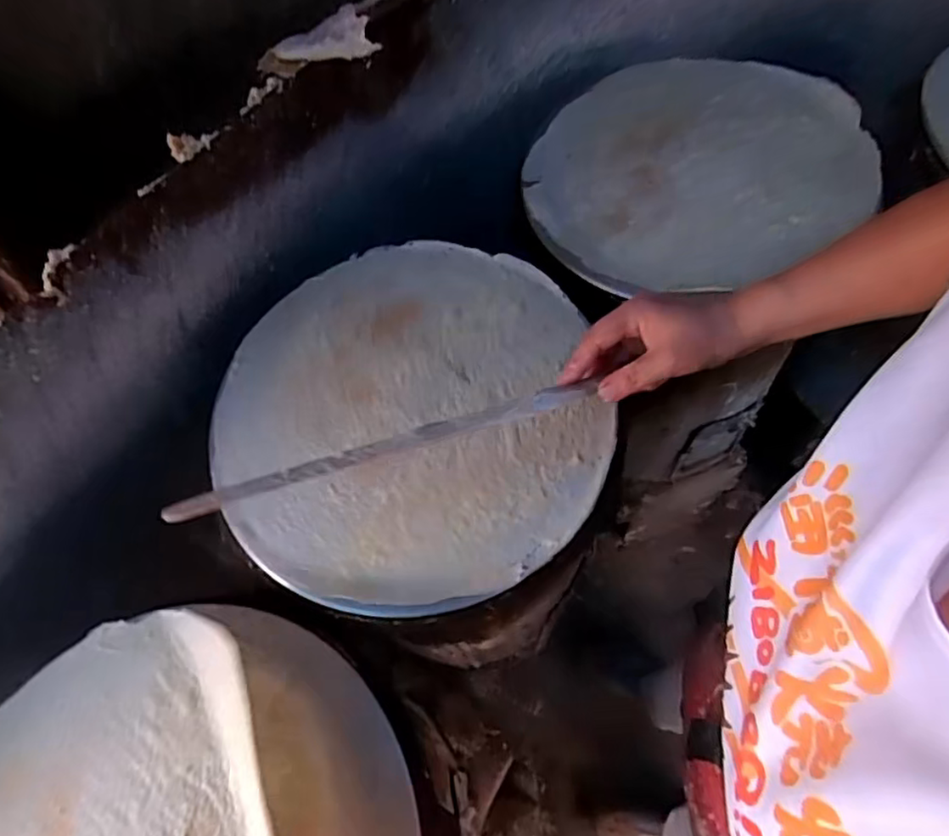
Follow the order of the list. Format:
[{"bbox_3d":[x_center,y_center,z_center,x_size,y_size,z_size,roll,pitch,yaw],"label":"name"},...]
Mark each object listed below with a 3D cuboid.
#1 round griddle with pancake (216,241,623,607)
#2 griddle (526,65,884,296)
[{"bbox_3d":[-0.065,-0.011,0.577,0.343,0.020,0.359,-2,62,3],"label":"round griddle with pancake"},{"bbox_3d":[0.240,-0.286,0.698,0.365,0.035,0.324,-27,64,-10],"label":"griddle"}]

